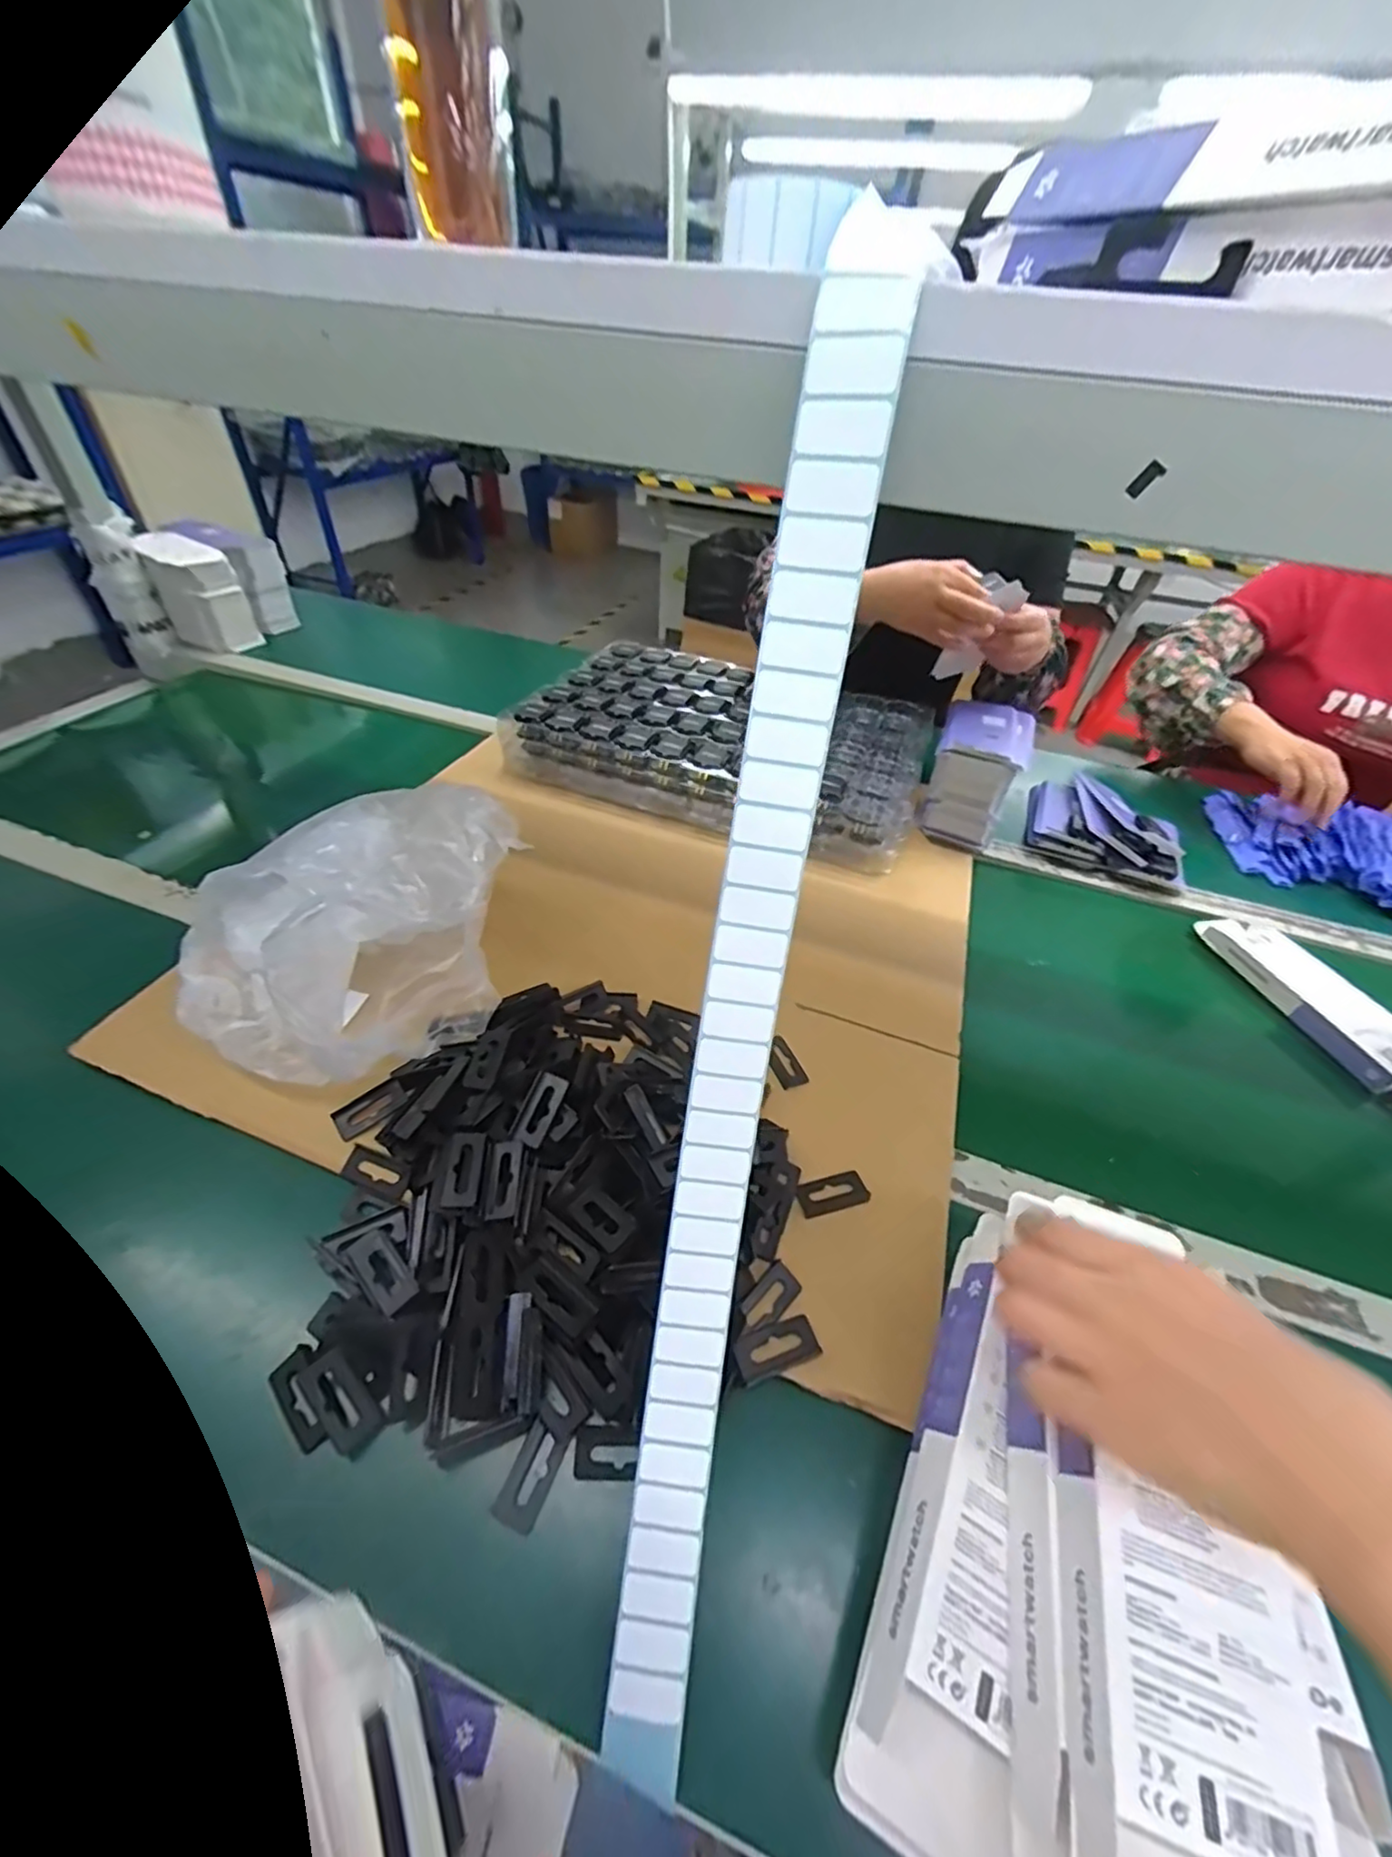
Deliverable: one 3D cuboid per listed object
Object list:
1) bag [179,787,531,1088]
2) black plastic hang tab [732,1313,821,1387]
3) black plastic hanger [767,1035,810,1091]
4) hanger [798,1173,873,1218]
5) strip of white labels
[{"bbox_3d":[-0.262,-0.006,0.451,0.195,0.161,0.196,31,50,25],"label":"bag"},{"bbox_3d":[0.046,0.242,0.356,0.047,0.010,0.022,-11,46,-16],"label":"black plastic hang tab"},{"bbox_3d":[0.070,0.105,0.494,0.024,0.006,0.046,-15,47,-19],"label":"black plastic hanger"},{"bbox_3d":[0.093,0.180,0.423,0.047,0.005,0.022,-9,46,-14],"label":"hanger"},{"bbox_3d":[0.019,0.060,0.247,0.038,0.563,0.059,8,9,4],"label":"strip of white labels"}]

